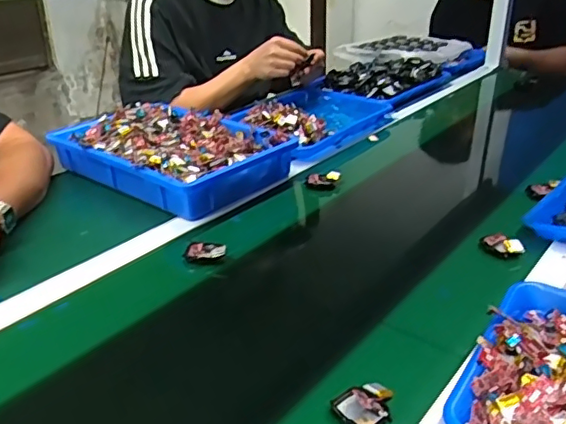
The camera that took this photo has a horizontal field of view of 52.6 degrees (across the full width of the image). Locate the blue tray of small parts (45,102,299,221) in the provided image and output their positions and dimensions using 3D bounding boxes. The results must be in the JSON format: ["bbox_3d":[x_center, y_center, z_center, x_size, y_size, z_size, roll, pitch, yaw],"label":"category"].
[{"bbox_3d":[-0.190,-0.095,0.964,0.352,0.082,0.243,18,31,34],"label":"blue tray of small parts"}]

